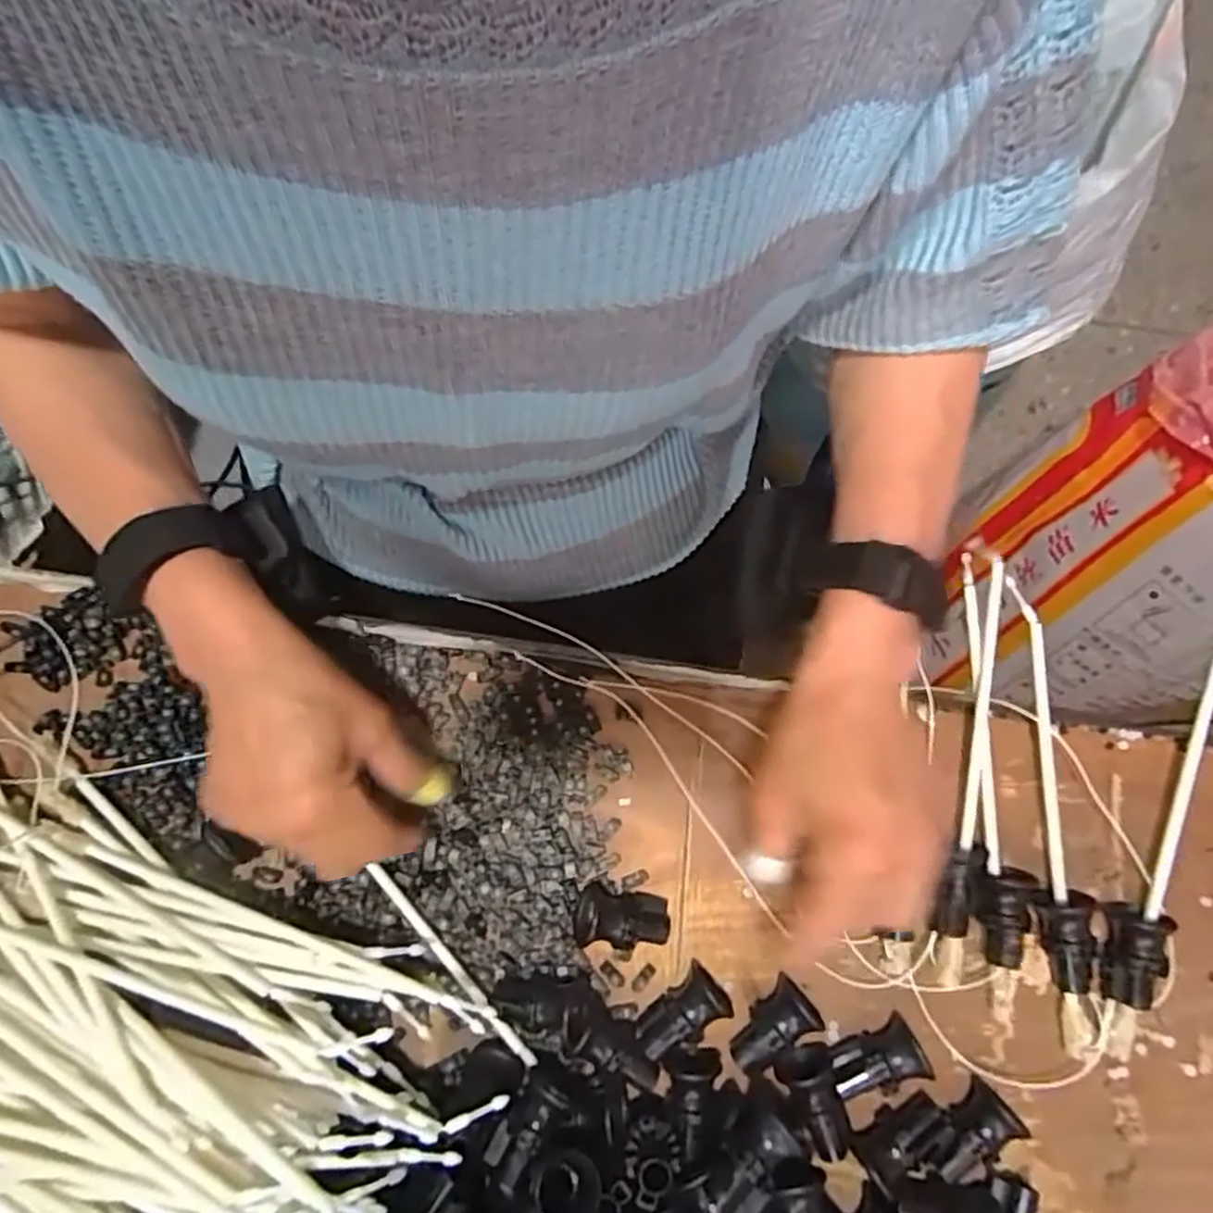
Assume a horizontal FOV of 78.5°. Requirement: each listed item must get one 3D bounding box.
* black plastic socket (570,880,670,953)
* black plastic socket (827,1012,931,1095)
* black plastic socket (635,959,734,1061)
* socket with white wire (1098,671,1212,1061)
[{"bbox_3d":[0.008,0.163,0.385,0.049,0.030,0.026,9,79,1],"label":"black plastic socket"},{"bbox_3d":[0.136,0.231,0.372,0.045,0.026,0.027,-20,80,-5],"label":"black plastic socket"},{"bbox_3d":[0.038,0.210,0.379,0.048,0.027,0.023,-41,82,-8],"label":"black plastic socket"},{"bbox_3d":[0.297,0.116,0.394,0.025,0.032,0.238,20,79,3],"label":"socket with white wire"}]

